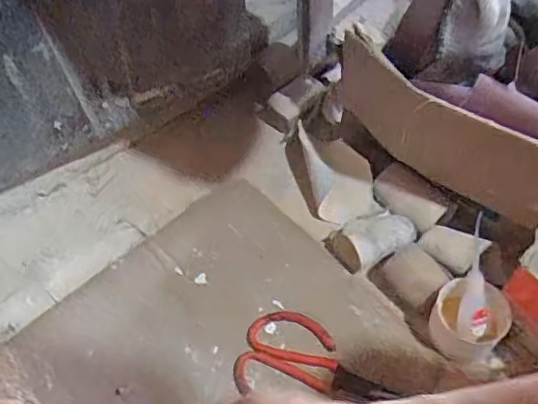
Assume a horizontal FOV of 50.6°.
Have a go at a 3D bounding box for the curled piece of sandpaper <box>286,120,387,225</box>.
[{"bbox_3d":[0.069,-0.037,0.653,0.073,0.031,0.124,-19,56,-12],"label":"curled piece of sandpaper"}]

